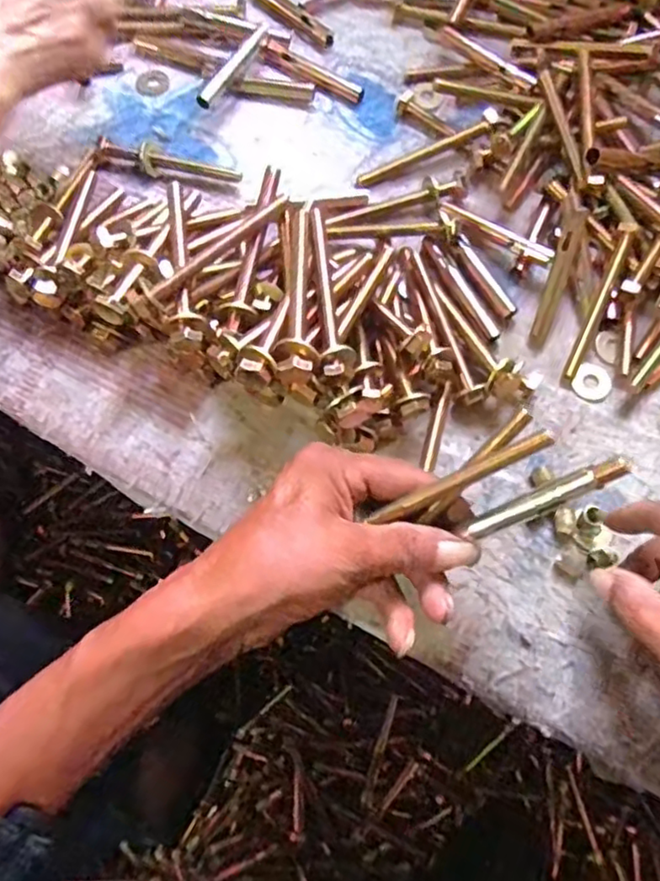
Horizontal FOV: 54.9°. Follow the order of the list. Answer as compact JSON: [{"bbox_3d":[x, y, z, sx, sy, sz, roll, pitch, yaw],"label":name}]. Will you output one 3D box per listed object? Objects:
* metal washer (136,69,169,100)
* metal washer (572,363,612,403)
[{"bbox_3d":[-0.132,-0.266,0.474,0.024,0.004,0.024,0,72,1],"label":"metal washer"},{"bbox_3d":[0.166,-0.037,0.399,0.023,0.004,0.025,0,72,-1],"label":"metal washer"}]

